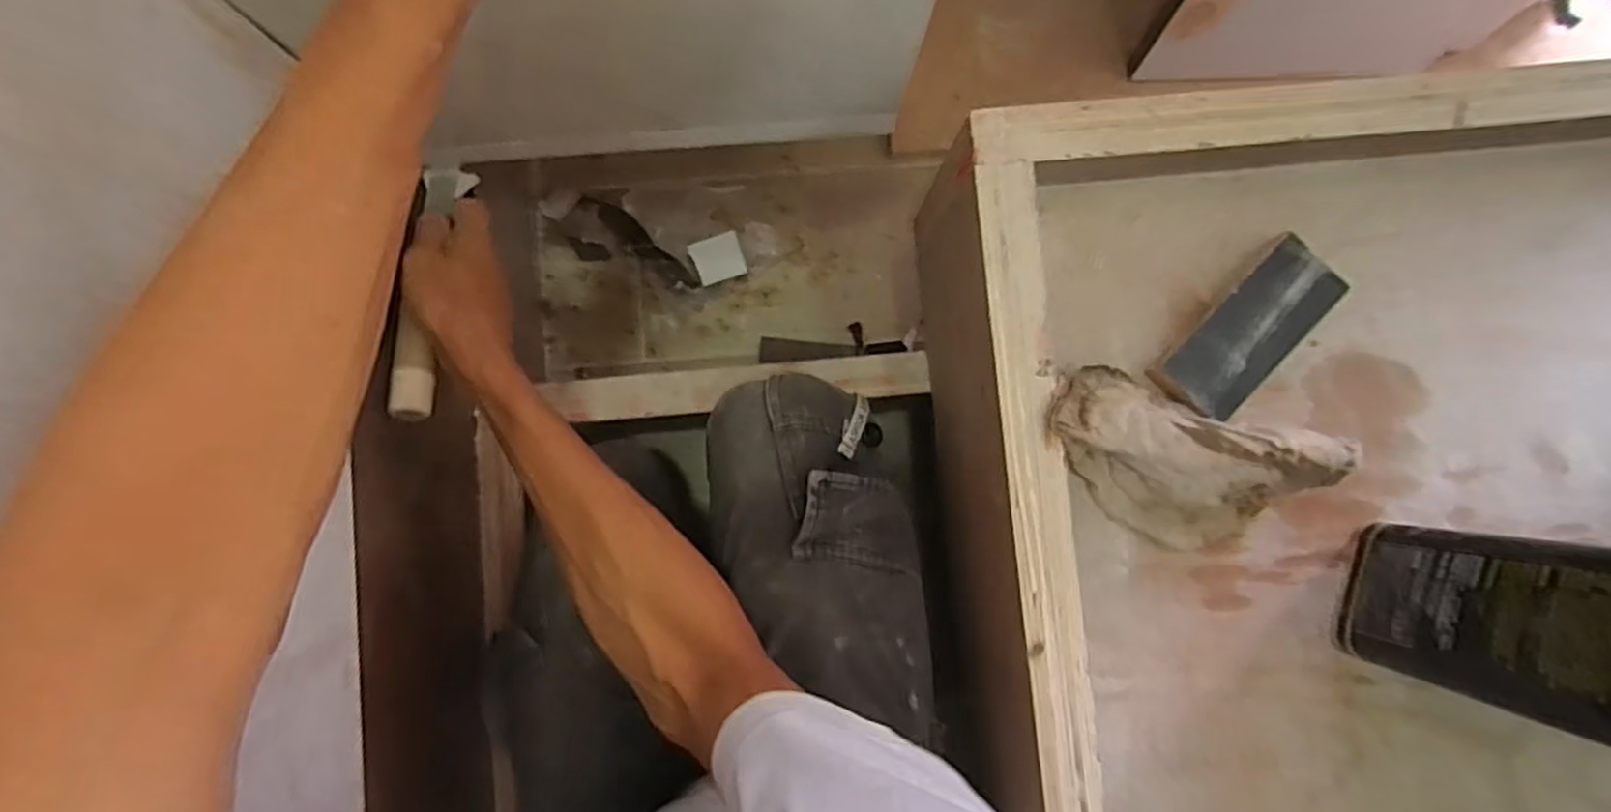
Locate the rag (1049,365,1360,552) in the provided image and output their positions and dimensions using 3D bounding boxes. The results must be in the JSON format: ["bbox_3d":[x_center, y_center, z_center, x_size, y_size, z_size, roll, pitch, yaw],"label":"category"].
[{"bbox_3d":[0.220,0.034,0.444,0.168,0.060,0.088,23,85,0],"label":"rag"}]

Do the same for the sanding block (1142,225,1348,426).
[{"bbox_3d":[0.280,-0.048,0.471,0.127,0.026,0.052,-44,88,-5],"label":"sanding block"}]

